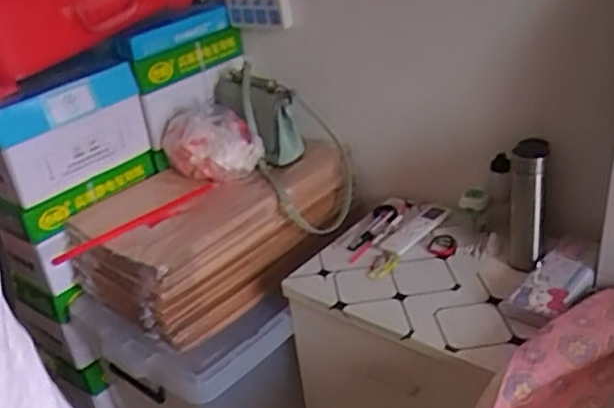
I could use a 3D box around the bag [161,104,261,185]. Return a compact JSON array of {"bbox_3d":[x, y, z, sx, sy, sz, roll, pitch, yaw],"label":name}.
[{"bbox_3d":[-0.217,-0.136,1.498,0.178,0.135,0.185,-27,35,-32],"label":"bag"}]

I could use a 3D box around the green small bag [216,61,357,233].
[{"bbox_3d":[-0.030,-0.155,1.512,0.233,0.174,0.483,-20,64,-22],"label":"green small bag"}]

